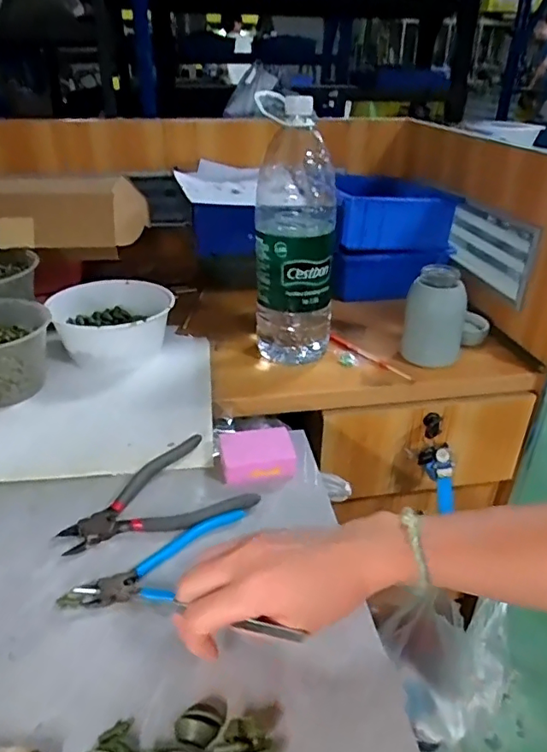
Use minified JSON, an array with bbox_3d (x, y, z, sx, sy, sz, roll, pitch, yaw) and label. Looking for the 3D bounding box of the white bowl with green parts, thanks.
[{"bbox_3d":[-0.217,-0.068,0.750,0.155,0.075,0.160,0,31,0],"label":"white bowl with green parts"}]

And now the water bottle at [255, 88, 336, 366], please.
[{"bbox_3d":[0.027,-0.172,0.689,0.098,0.317,0.081,4,31,6],"label":"water bottle"}]

